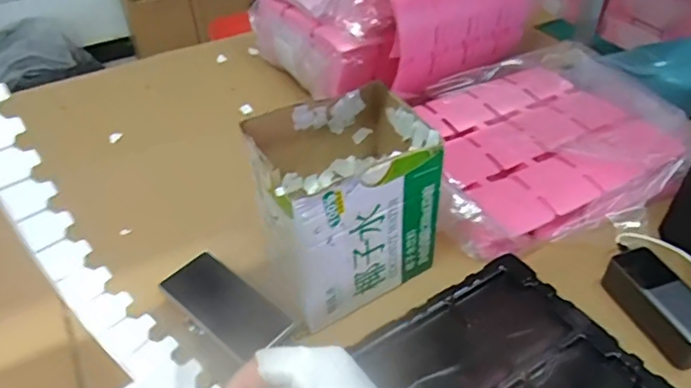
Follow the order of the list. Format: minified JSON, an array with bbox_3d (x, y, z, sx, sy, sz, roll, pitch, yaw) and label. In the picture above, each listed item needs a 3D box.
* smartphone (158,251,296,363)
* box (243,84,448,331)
[{"bbox_3d":[-0.144,0.131,0.658,0.151,0.013,0.075,36,58,19],"label":"smartphone"},{"bbox_3d":[-0.001,0.004,0.648,0.185,0.196,0.159,-21,46,-20],"label":"box"}]

